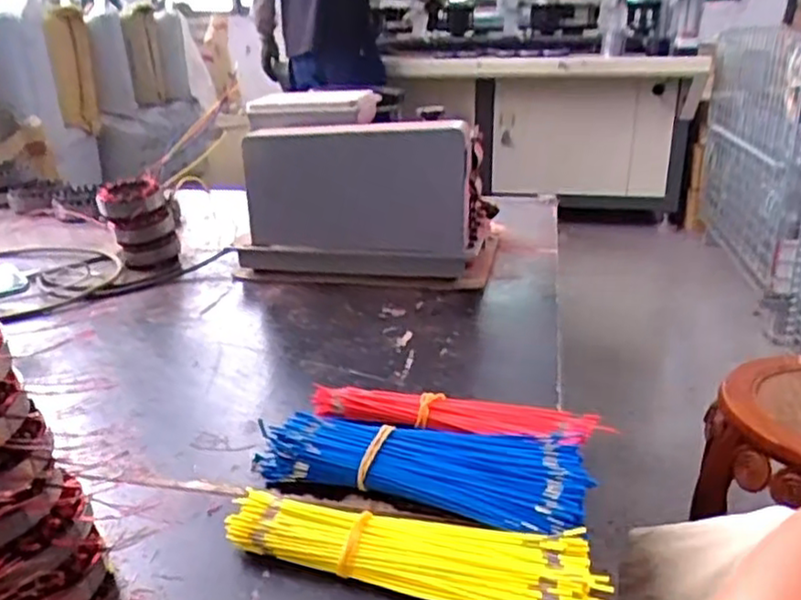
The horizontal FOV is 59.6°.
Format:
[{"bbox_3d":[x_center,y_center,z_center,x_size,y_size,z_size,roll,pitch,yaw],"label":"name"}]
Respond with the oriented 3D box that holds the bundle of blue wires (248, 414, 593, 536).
[{"bbox_3d":[0.015,0.129,0.545,0.253,0.043,0.092,6,24,18],"label":"bundle of blue wires"}]

